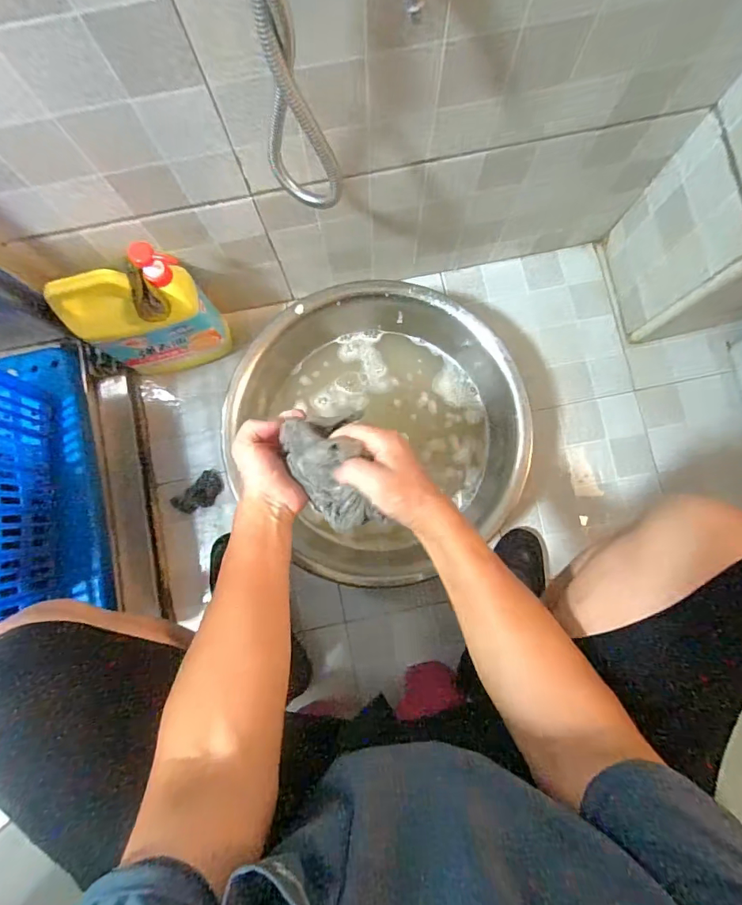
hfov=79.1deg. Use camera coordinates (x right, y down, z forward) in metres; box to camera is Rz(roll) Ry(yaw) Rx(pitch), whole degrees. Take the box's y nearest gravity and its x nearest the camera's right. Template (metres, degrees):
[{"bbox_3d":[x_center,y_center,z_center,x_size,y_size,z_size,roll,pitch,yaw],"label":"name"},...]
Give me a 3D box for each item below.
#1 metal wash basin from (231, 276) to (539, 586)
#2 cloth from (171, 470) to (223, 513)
[{"bbox_3d":[0.015,-0.054,0.752,0.413,0.157,0.455,-27,83,-2],"label":"metal wash basin"},{"bbox_3d":[-0.312,0.076,0.819,0.096,0.016,0.050,-42,84,-4],"label":"cloth"}]

